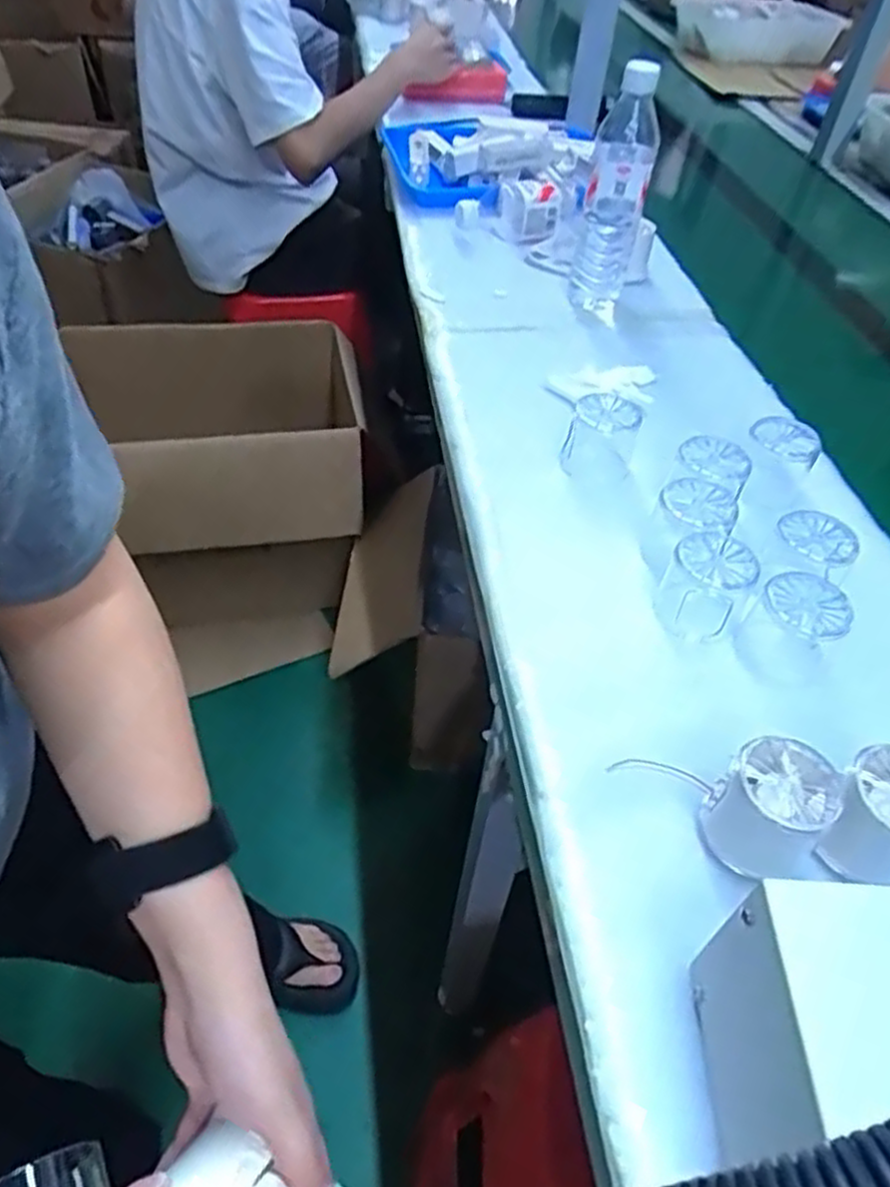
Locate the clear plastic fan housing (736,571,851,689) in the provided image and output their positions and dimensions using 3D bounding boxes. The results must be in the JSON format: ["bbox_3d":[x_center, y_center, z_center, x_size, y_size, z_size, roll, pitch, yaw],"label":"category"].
[{"bbox_3d":[0.231,0.025,0.518,0.057,0.065,0.055,30,51,21],"label":"clear plastic fan housing"}]

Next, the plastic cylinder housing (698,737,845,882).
[{"bbox_3d":[0.171,0.114,0.409,0.052,0.055,0.052,30,51,21],"label":"plastic cylinder housing"}]

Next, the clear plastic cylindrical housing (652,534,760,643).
[{"bbox_3d":[0.177,-0.004,0.531,0.053,0.053,0.056,3,47,-3],"label":"clear plastic cylindrical housing"}]

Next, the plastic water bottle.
[{"bbox_3d":[0.179,-0.416,0.803,0.064,0.224,0.076,13,47,7],"label":"plastic water bottle"}]

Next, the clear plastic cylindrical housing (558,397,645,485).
[{"bbox_3d":[0.132,-0.130,0.652,0.060,0.054,0.057,3,47,-3],"label":"clear plastic cylindrical housing"}]

